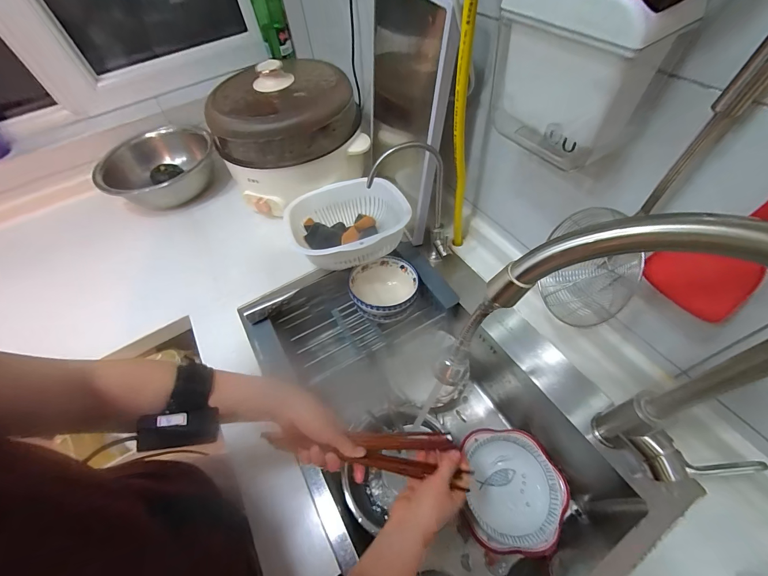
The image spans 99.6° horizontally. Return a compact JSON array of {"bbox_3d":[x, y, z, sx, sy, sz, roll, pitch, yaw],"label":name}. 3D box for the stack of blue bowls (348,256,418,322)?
[{"bbox_3d":[0.004,0.017,0.675,0.130,0.120,0.133,-10,55,-2],"label":"stack of blue bowls"}]

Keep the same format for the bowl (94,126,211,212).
[{"bbox_3d":[-0.575,-0.301,0.855,0.271,0.111,0.235,-27,57,-13],"label":"bowl"}]

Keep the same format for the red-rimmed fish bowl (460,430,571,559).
[{"bbox_3d":[0.229,0.347,0.567,0.165,0.049,0.180,-3,55,4],"label":"red-rimmed fish bowl"}]

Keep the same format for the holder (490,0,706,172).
[{"bbox_3d":[0.192,-0.227,0.341,0.078,0.172,0.155,-28,57,-14],"label":"holder"}]

